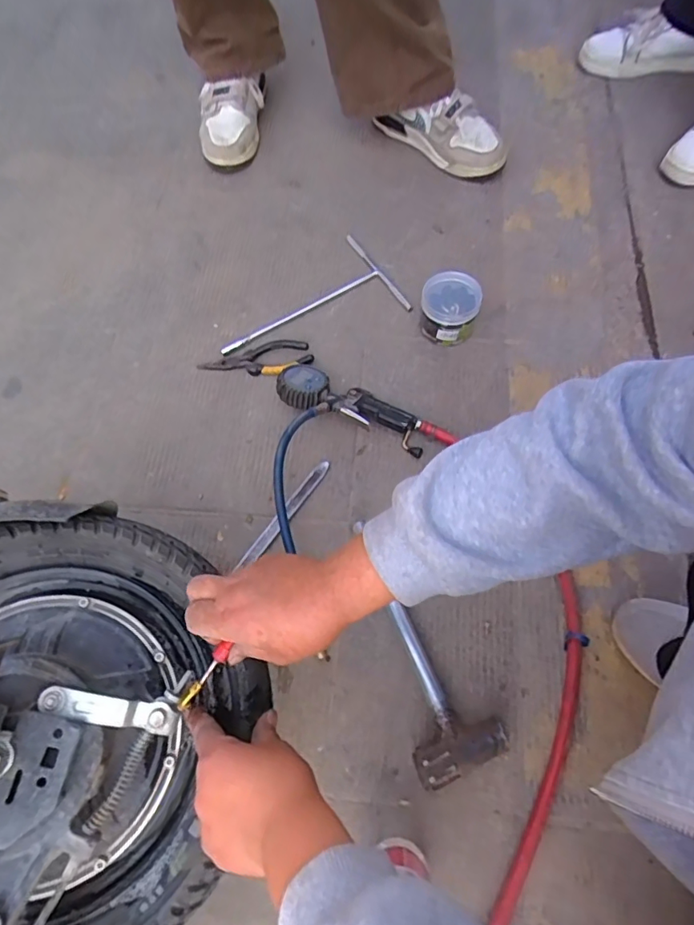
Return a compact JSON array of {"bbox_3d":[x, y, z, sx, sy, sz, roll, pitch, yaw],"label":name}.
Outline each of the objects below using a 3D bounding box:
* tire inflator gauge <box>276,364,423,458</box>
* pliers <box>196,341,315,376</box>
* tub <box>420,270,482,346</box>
[{"bbox_3d":[0.008,-0.082,0.688,0.213,0.046,0.070,19,69,10],"label":"tire inflator gauge"},{"bbox_3d":[-0.136,-0.155,0.747,0.165,0.016,0.054,0,67,3],"label":"pliers"},{"bbox_3d":[0.149,-0.222,0.733,0.081,0.065,0.087,-1,67,2],"label":"tub"}]

